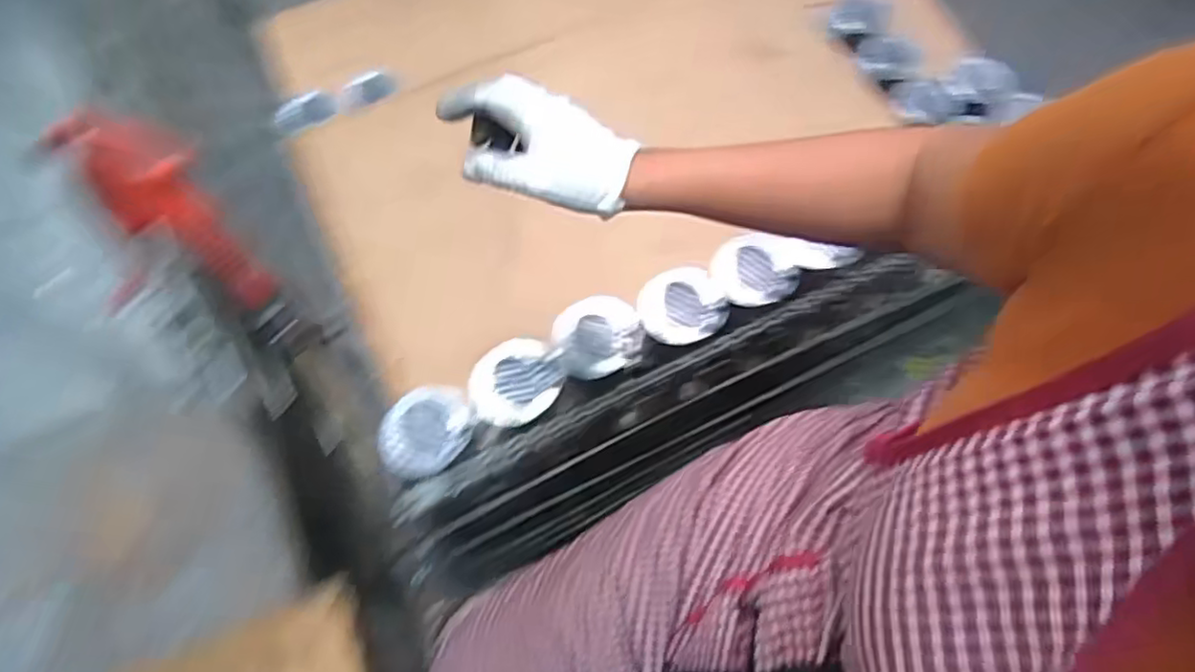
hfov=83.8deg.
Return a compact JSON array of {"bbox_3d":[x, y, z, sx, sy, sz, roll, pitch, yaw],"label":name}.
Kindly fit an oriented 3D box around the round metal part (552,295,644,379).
[{"bbox_3d":[0.001,0.000,0.738,0.092,0.022,0.085,0,68,0],"label":"round metal part"}]

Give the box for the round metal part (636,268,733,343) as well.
[{"bbox_3d":[0.094,-0.035,0.754,0.089,0.030,0.090,0,68,0],"label":"round metal part"}]

